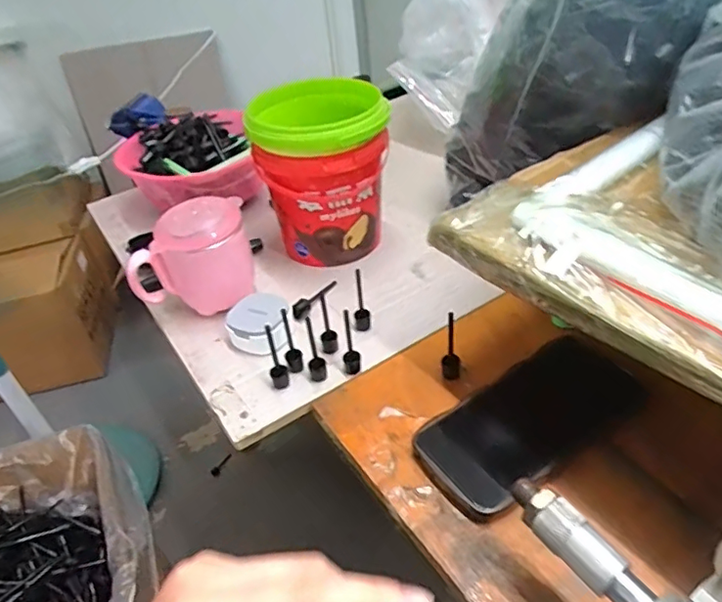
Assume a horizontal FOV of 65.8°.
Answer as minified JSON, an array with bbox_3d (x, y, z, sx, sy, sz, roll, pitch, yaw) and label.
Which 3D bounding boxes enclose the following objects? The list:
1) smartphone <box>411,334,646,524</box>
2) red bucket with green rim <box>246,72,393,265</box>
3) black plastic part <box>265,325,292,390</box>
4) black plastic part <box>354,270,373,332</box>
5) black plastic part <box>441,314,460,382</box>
[{"bbox_3d":[0.118,0.083,0.396,0.159,0.012,0.080,-31,45,-16],"label":"smartphone"},{"bbox_3d":[-0.037,-0.127,0.573,0.123,0.154,0.119,-4,39,3],"label":"red bucket with green rim"},{"bbox_3d":[-0.068,0.046,0.446,0.016,0.058,0.013,-14,39,-8],"label":"black plastic part"},{"bbox_3d":[0.000,-0.001,0.492,0.015,0.058,0.017,-7,39,0],"label":"black plastic part"},{"bbox_3d":[0.069,0.036,0.428,0.014,0.063,0.010,-1,39,8],"label":"black plastic part"}]

